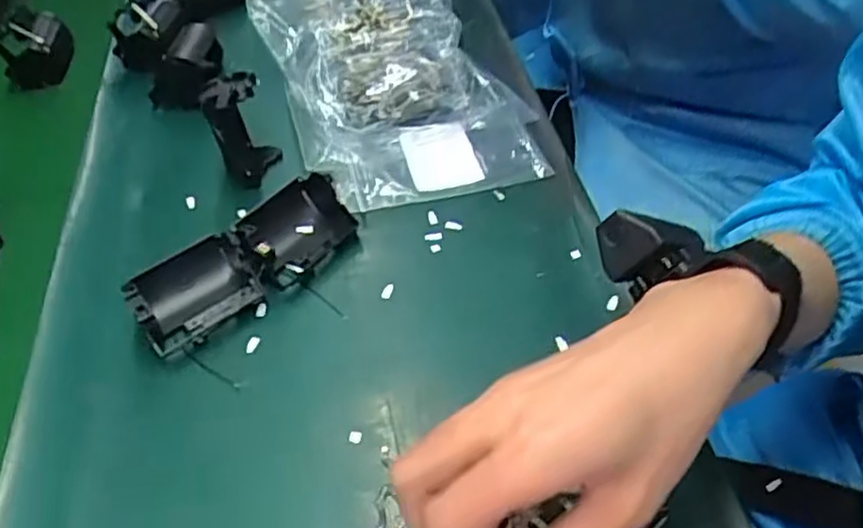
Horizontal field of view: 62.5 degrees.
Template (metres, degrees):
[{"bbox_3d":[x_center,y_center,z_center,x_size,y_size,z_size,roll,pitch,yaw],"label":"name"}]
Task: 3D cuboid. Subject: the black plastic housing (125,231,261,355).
[{"bbox_3d":[-0.144,0.014,0.428,0.071,0.037,0.054,-33,54,-24],"label":"black plastic housing"}]

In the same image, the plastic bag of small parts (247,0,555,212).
[{"bbox_3d":[-0.041,-0.168,0.595,0.182,0.032,0.327,-14,48,-9],"label":"plastic bag of small parts"}]

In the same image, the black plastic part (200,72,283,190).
[{"bbox_3d":[-0.136,-0.098,0.510,0.043,0.068,0.051,-17,49,-12],"label":"black plastic part"}]

